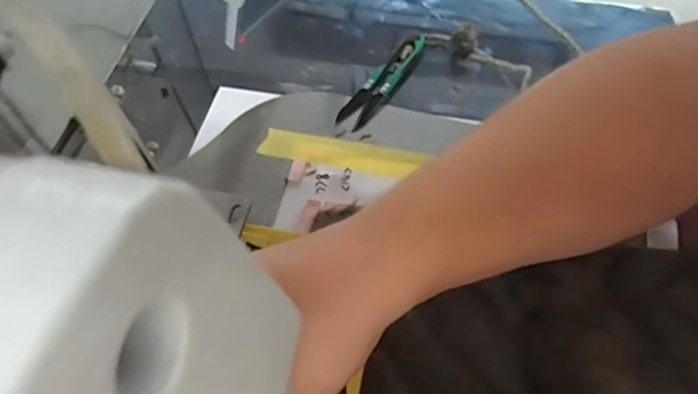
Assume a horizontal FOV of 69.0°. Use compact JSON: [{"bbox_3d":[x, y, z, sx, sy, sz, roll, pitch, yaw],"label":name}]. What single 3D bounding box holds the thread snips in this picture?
[{"bbox_3d":[0.029,-0.093,0.403,0.024,0.012,0.104,30,64,20],"label":"thread snips"}]

